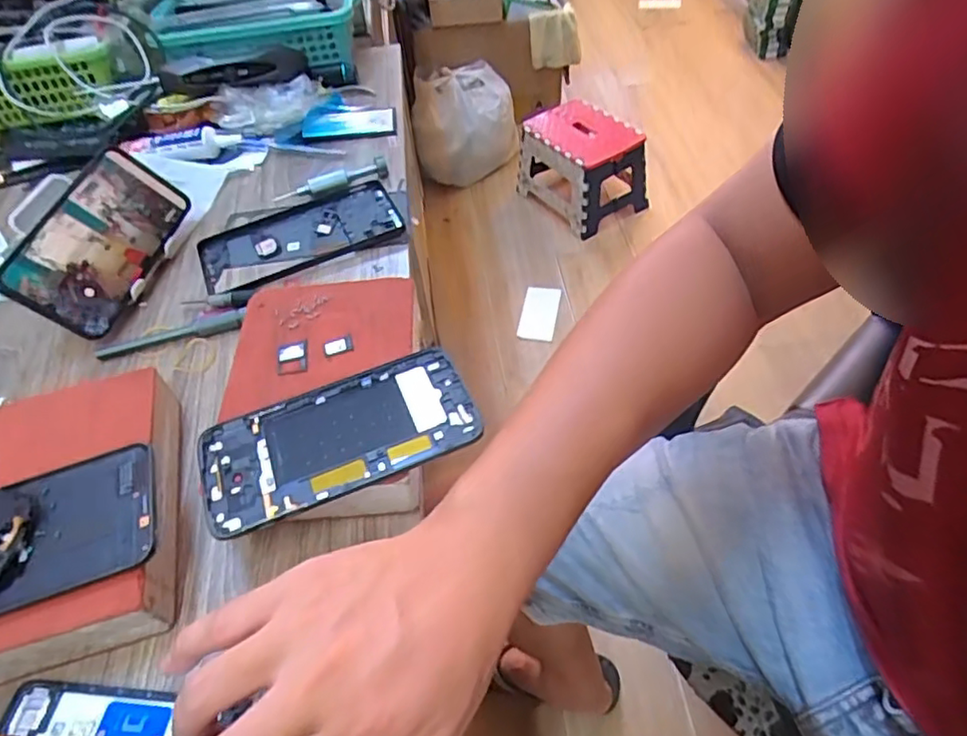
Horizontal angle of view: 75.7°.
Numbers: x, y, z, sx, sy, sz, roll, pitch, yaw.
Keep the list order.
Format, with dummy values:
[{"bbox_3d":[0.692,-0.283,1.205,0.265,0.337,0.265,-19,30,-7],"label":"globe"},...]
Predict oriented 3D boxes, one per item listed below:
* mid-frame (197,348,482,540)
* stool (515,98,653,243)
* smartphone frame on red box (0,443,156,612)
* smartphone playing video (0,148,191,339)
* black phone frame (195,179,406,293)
[{"bbox_3d":[-0.080,0.038,0.347,0.148,0.008,0.071,-20,52,-11],"label":"mid-frame"},{"bbox_3d":[0.259,-0.535,1.657,0.230,0.228,0.299,-32,55,-20],"label":"stool"},{"bbox_3d":[-0.254,0.093,0.320,0.160,0.009,0.075,-18,51,-10],"label":"smartphone frame on red box"},{"bbox_3d":[-0.294,-0.101,0.483,0.012,0.076,0.159,-26,39,41],"label":"smartphone playing video"},{"bbox_3d":[-0.155,-0.112,0.527,0.165,0.007,0.086,-23,52,-13],"label":"black phone frame"}]

